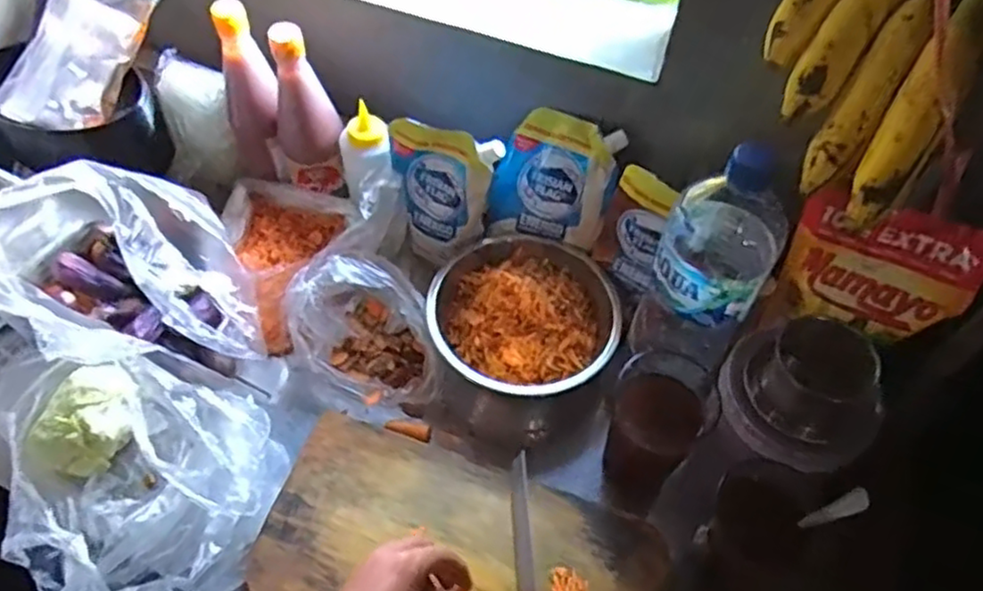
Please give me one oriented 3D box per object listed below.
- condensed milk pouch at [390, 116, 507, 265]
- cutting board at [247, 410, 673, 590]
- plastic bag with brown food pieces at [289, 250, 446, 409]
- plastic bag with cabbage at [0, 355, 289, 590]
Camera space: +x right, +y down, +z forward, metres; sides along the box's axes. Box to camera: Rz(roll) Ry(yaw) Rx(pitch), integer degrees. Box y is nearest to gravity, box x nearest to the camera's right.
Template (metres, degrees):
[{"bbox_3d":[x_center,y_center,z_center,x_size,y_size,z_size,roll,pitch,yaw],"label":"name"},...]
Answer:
[{"bbox_3d":[-0.051,-0.101,0.724,0.114,0.170,0.032,14,54,9],"label":"condensed milk pouch"},{"bbox_3d":[-0.027,0.231,0.598,0.351,0.028,0.183,17,55,11],"label":"cutting board"},{"bbox_3d":[-0.128,0.034,0.685,0.124,0.077,0.163,-27,59,-20],"label":"plastic bag with brown food pieces"},{"bbox_3d":[-0.302,0.162,0.605,0.213,0.095,0.218,-10,54,-9],"label":"plastic bag with cabbage"}]

